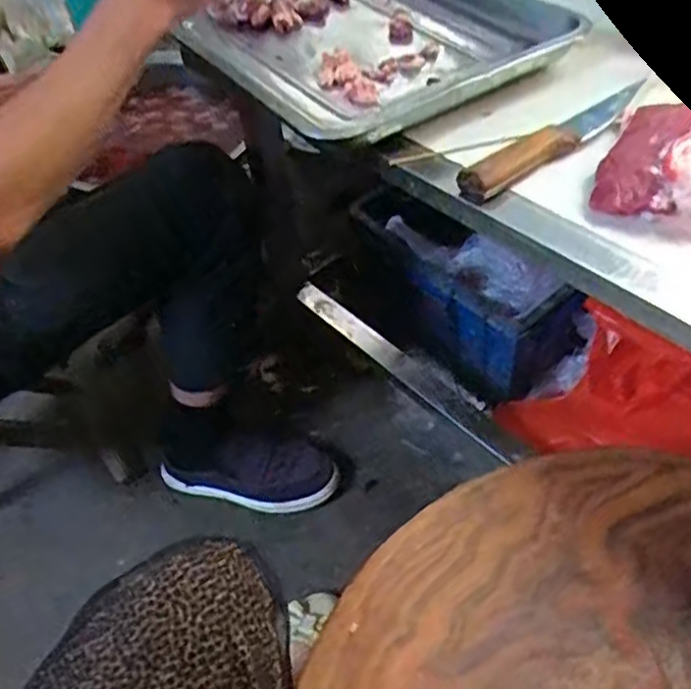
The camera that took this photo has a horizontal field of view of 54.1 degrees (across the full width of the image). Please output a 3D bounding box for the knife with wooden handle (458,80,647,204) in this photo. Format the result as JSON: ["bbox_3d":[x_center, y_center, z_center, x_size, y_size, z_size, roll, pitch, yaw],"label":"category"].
[{"bbox_3d":[0.188,-0.181,0.585,0.212,0.023,0.034,-31,53,-22],"label":"knife with wooden handle"}]

